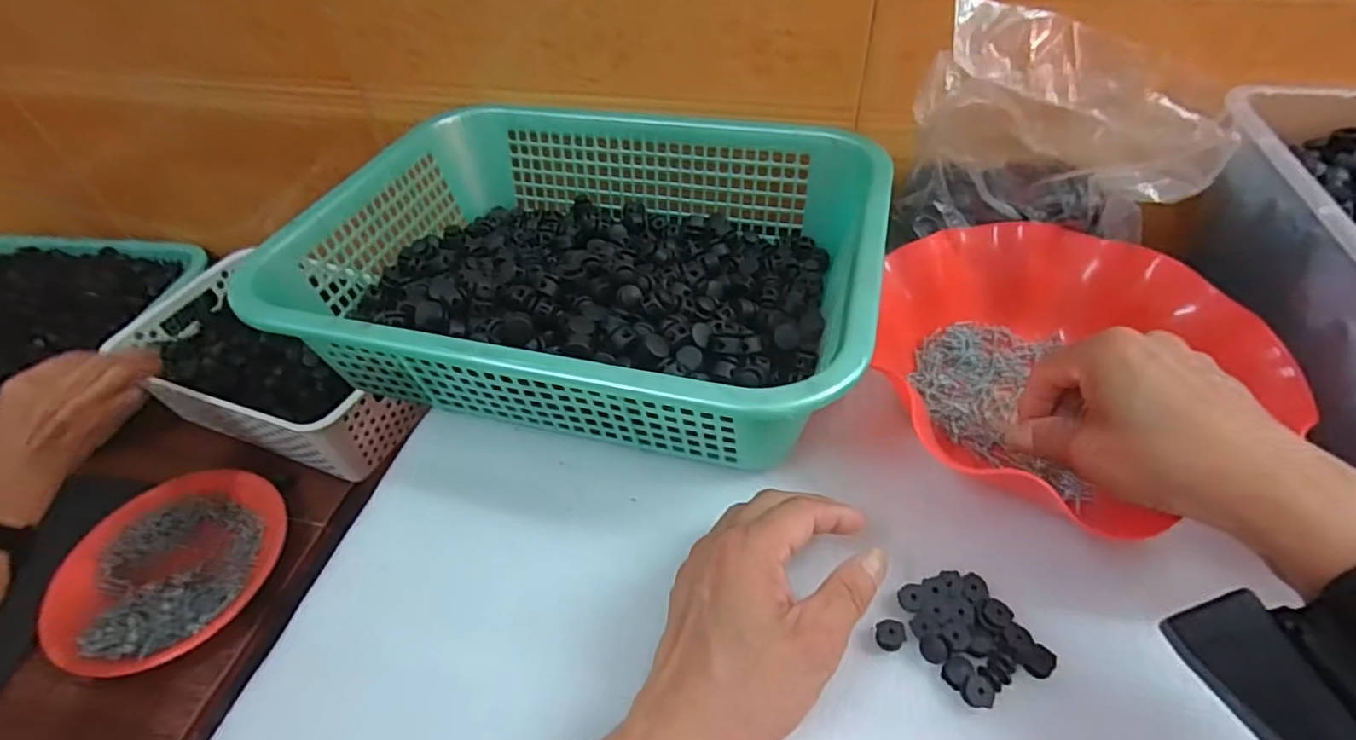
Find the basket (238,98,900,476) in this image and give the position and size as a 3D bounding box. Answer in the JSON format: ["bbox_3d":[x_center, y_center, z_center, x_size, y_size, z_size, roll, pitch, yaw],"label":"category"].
[{"bbox_3d":[-0.057,-0.084,0.454,0.385,0.095,0.293,13,50,15],"label":"basket"}]

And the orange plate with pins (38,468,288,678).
[{"bbox_3d":[-0.473,0.178,0.589,0.190,0.036,0.188,-2,48,2],"label":"orange plate with pins"}]

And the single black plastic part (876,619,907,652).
[{"bbox_3d":[0.105,0.131,0.311,0.014,0.005,0.014,-2,48,2],"label":"single black plastic part"}]

